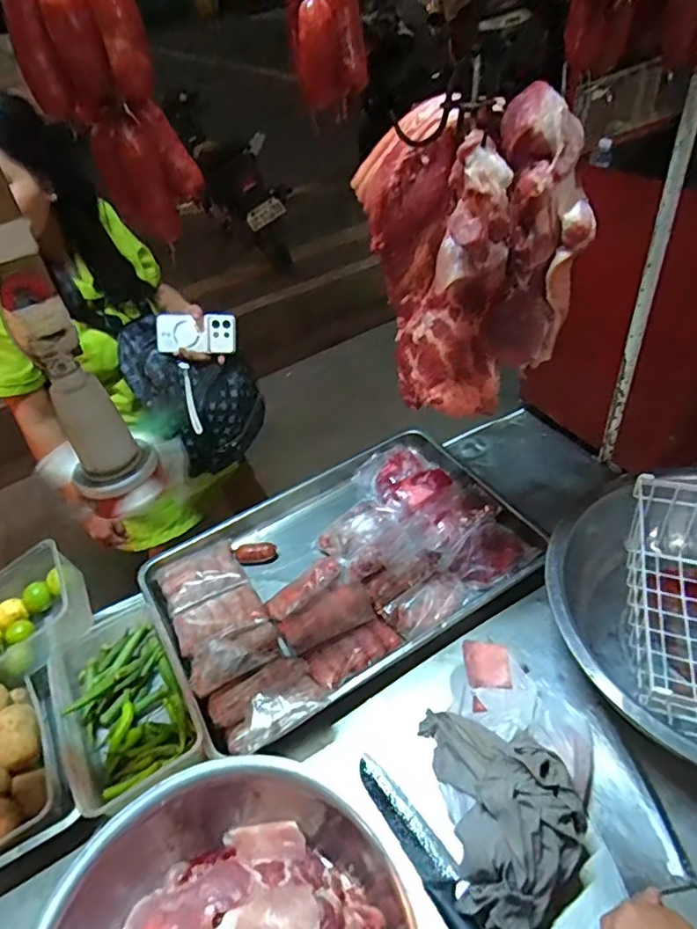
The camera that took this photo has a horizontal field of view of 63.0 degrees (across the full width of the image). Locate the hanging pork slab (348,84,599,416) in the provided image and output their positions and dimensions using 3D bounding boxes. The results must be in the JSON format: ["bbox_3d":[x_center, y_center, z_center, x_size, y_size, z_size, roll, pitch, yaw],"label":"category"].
[{"bbox_3d":[0.135,-0.216,0.653,0.124,0.335,0.258,-25,46,-18],"label":"hanging pork slab"}]

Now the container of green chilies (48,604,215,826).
[{"bbox_3d":[-0.299,0.332,0.778,0.161,0.065,0.271,-27,47,-20],"label":"container of green chilies"}]

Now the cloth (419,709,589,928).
[{"bbox_3d":[0.175,0.368,0.618,0.142,0.109,0.245,-9,43,-2],"label":"cloth"}]

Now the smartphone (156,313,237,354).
[{"bbox_3d":[-0.307,-0.267,1.153,0.160,0.072,0.014,-3,12,-2],"label":"smartphone"}]

